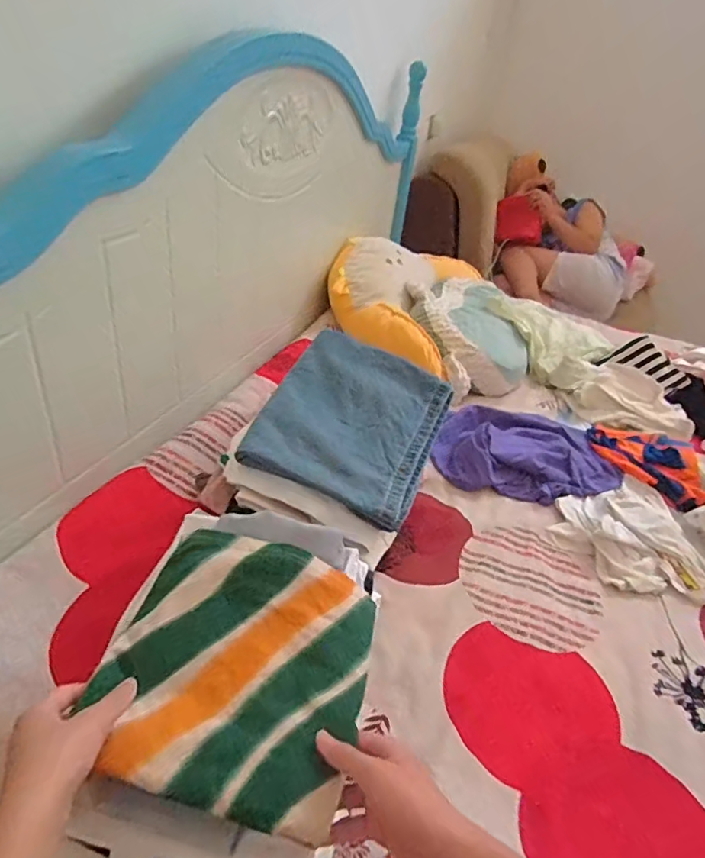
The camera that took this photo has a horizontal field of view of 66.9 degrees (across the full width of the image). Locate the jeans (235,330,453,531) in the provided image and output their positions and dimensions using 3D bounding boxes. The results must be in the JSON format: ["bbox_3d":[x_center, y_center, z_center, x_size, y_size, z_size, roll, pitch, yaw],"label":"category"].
[{"bbox_3d":[0.001,-0.013,0.832,0.252,0.083,0.297,18,41,12],"label":"jeans"}]

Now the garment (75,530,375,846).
[{"bbox_3d":[-0.106,0.218,0.513,0.237,0.035,0.247,13,40,6],"label":"garment"}]

